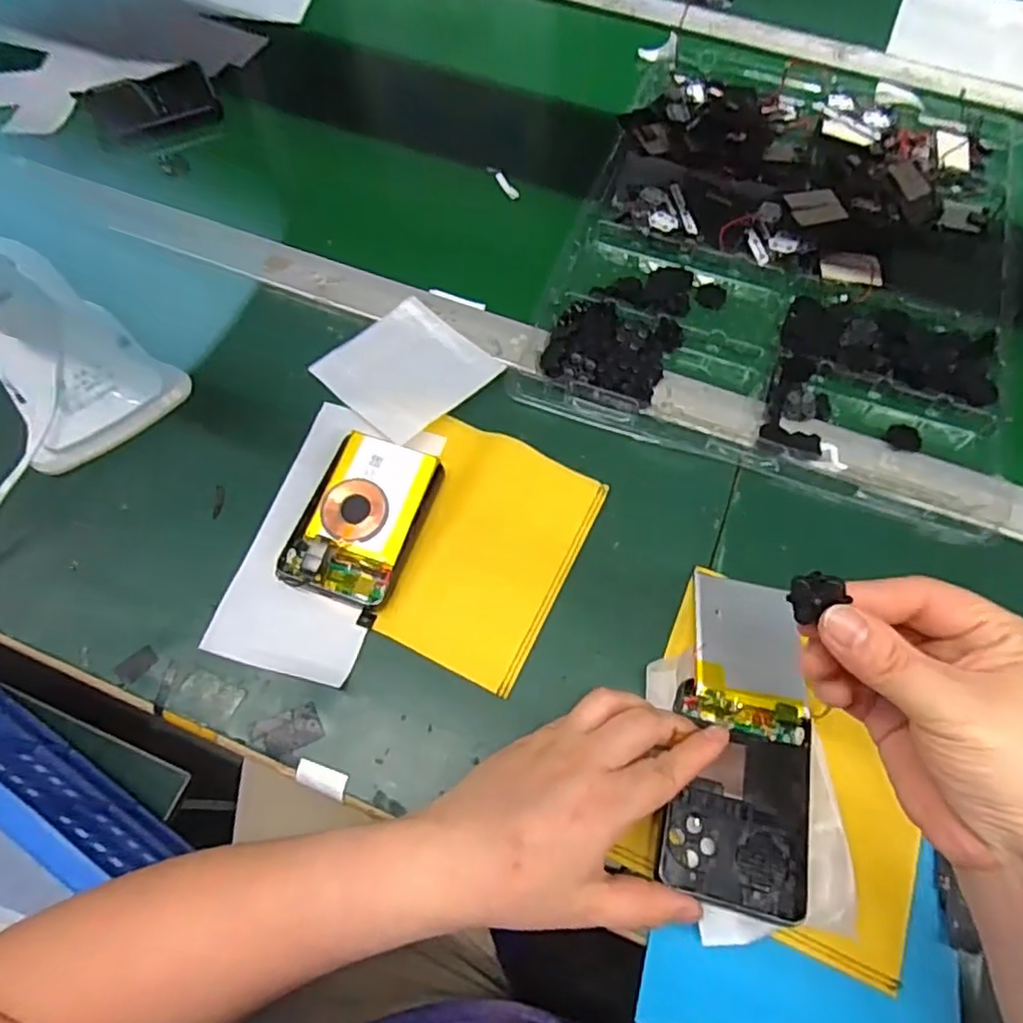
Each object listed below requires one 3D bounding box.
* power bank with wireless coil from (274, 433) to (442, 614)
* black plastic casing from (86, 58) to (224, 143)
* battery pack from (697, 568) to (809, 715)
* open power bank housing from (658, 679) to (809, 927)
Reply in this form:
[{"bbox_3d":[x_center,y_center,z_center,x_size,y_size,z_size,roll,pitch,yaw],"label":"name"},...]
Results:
[{"bbox_3d":[-0.093,0.002,0.406,0.070,0.021,0.104,18,66,7],"label":"power bank with wireless coil"},{"bbox_3d":[-0.324,-0.368,0.588,0.106,0.014,0.074,-25,69,-12],"label":"black plastic casing"},{"bbox_3d":[0.136,0.073,0.369,0.059,0.008,0.076,14,55,-3],"label":"battery pack"},{"bbox_3d":[0.118,0.148,0.335,0.071,0.021,0.100,12,66,4],"label":"open power bank housing"}]

